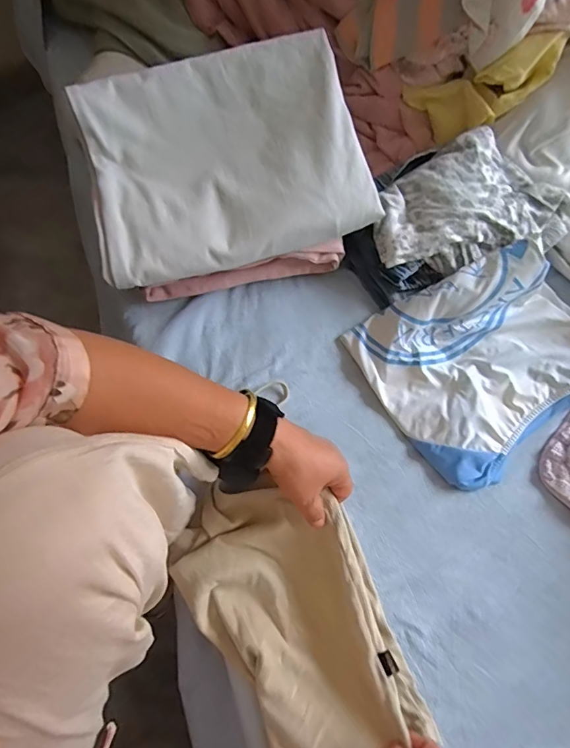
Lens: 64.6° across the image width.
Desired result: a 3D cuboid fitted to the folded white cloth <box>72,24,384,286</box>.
[{"bbox_3d":[-0.068,-0.239,0.496,0.291,0.035,0.232,-18,84,-2],"label":"folded white cloth"}]

